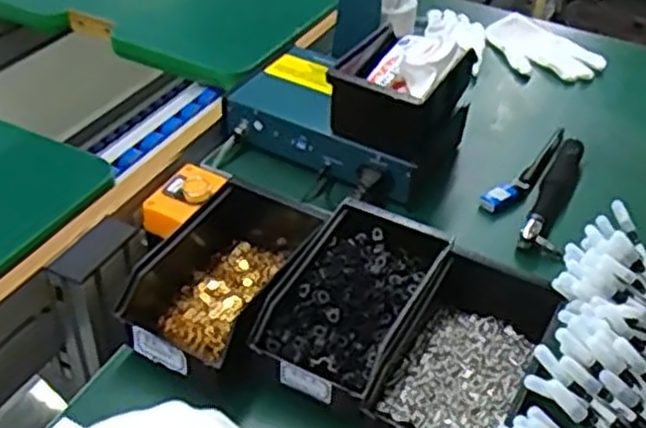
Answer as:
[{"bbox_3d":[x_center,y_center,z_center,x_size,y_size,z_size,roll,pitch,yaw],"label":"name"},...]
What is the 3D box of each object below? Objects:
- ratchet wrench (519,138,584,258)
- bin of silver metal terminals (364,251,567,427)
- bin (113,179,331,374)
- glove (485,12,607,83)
[{"bbox_3d":[0.251,-0.023,0.836,0.041,0.033,0.185,17,41,16],"label":"ratchet wrench"},{"bbox_3d":[0.117,0.110,0.612,0.101,0.059,0.194,22,42,20],"label":"bin of silver metal terminals"},{"bbox_3d":[-0.074,0.050,0.673,0.107,0.070,0.208,22,42,21],"label":"bin"},{"bbox_3d":[0.305,-0.231,1.090,0.117,0.025,0.155,-24,47,-30],"label":"glove"}]

